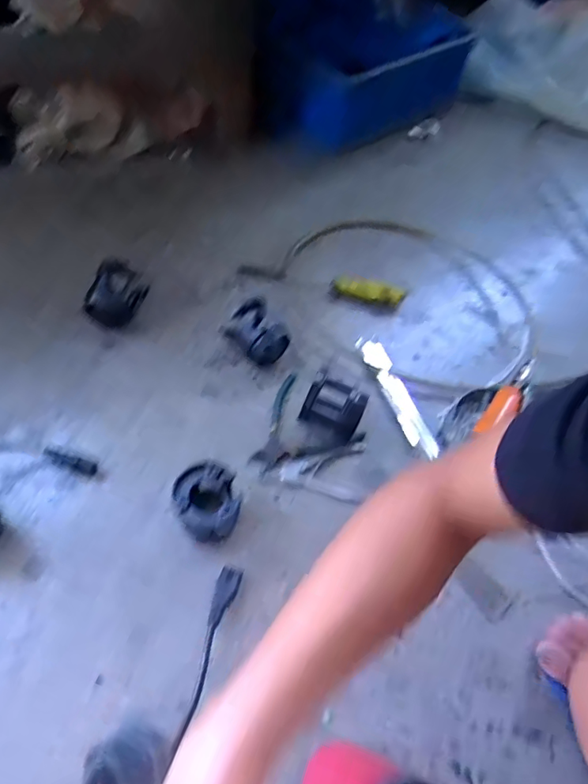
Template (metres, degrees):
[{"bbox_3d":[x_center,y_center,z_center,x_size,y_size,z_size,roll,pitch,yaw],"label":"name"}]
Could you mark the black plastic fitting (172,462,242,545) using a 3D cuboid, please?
[{"bbox_3d":[-0.094,0.126,0.591,0.063,0.078,0.068,3,58,-6],"label":"black plastic fitting"}]

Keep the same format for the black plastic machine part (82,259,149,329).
[{"bbox_3d":[-0.254,-0.139,0.762,0.076,0.051,0.092,14,56,5],"label":"black plastic machine part"}]

